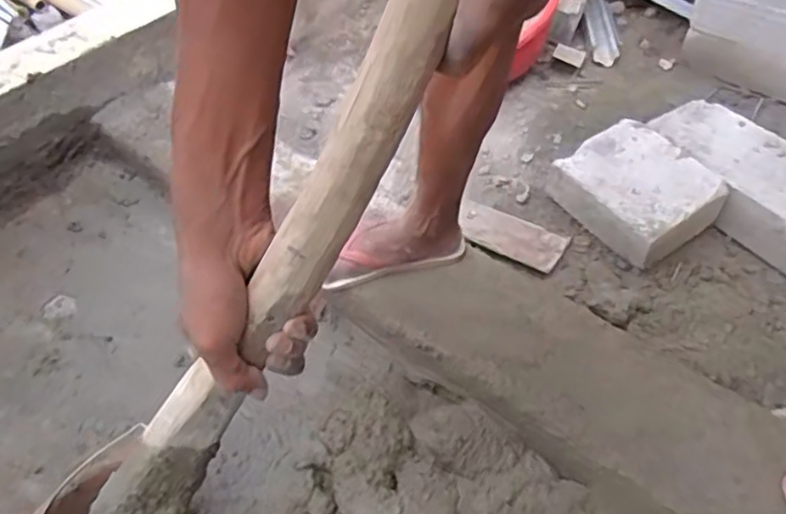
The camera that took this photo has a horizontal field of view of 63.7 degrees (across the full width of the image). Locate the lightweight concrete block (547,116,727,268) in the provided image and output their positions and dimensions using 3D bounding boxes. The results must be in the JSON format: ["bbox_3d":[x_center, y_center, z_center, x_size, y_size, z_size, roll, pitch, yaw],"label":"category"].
[{"bbox_3d":[0.439,-0.117,1.147,0.195,0.114,0.241,-27,53,-20],"label":"lightweight concrete block"}]

